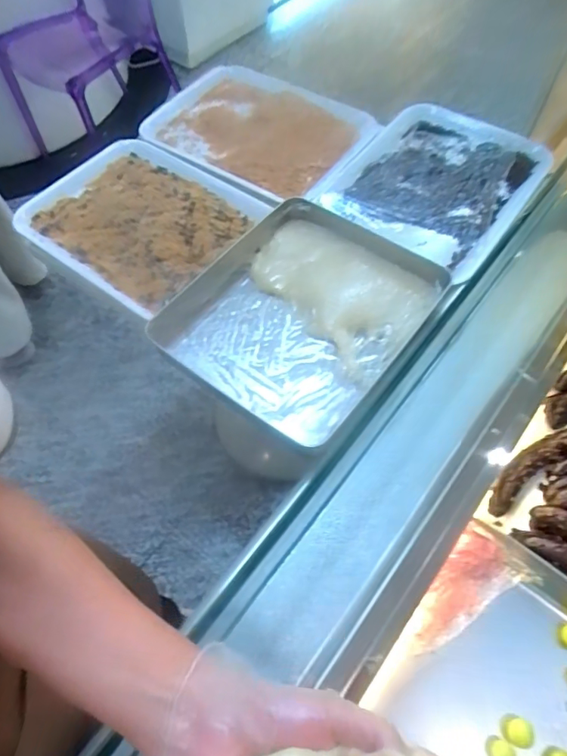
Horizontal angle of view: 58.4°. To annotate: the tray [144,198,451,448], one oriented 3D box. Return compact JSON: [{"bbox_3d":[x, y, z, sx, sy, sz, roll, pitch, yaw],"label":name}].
[{"bbox_3d":[0.027,-0.093,0.716,0.297,0.051,0.350,34,66,19],"label":"tray"}]

